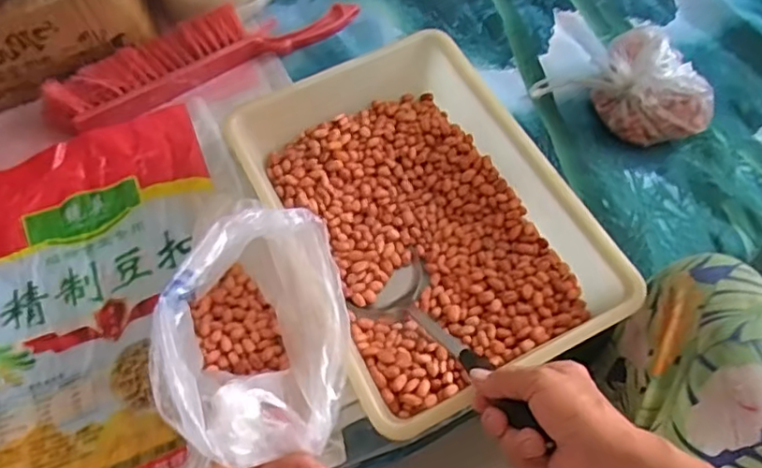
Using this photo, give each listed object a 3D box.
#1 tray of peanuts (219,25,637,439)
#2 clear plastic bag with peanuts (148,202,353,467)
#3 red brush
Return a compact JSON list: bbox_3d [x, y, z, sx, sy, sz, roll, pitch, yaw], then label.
[{"bbox_3d":[0.033,-0.021,0.632,0.260,0.087,0.385,-26,64,-10],"label":"tray of peanuts"},{"bbox_3d":[-0.095,0.093,0.512,0.135,0.160,0.209,-13,63,-4],"label":"clear plastic bag with peanuts"},{"bbox_3d":[-0.222,-0.224,0.772,0.384,0.054,0.078,-27,64,-11],"label":"red brush"}]

